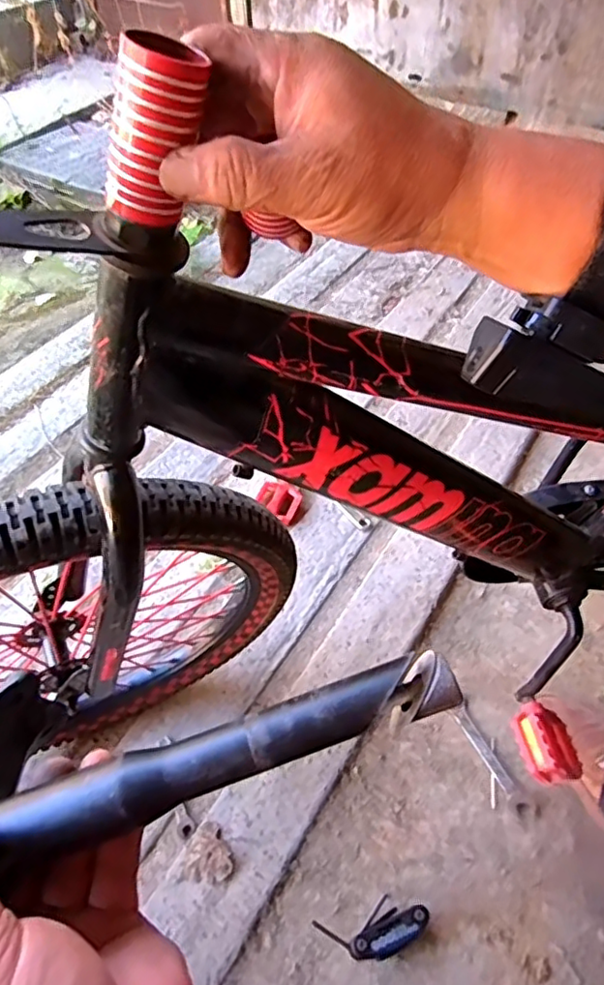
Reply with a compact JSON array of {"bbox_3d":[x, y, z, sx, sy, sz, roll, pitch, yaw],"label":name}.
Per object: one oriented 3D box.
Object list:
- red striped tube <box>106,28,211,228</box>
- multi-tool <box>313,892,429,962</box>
[{"bbox_3d":[-0.060,-0.140,0.233,0.031,0.062,0.028,2,44,-29],"label":"red striped tube"},{"bbox_3d":[0.080,0.485,0.664,0.119,0.047,0.056,-17,53,-13],"label":"multi-tool"}]

